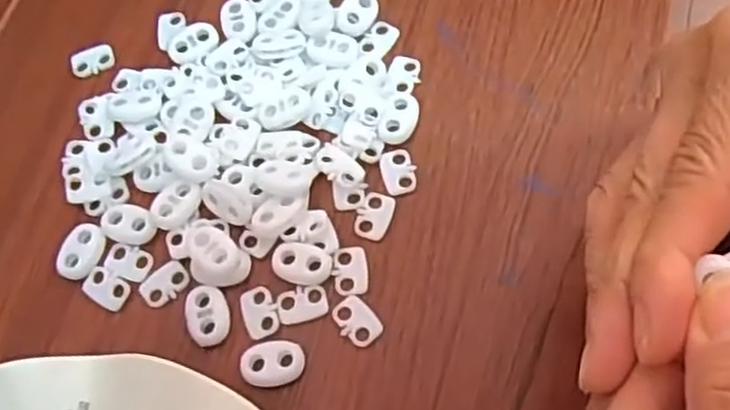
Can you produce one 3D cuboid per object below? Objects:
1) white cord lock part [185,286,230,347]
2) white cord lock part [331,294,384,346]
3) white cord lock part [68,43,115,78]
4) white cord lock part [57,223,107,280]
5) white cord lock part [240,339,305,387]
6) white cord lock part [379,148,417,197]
[{"bbox_3d":[-0.059,0.040,0.271,0.015,0.004,0.023,-20,67,-3],"label":"white cord lock part"},{"bbox_3d":[-0.003,0.042,0.265,0.012,0.004,0.019,-39,69,-10],"label":"white cord lock part"},{"bbox_3d":[-0.121,-0.064,0.323,0.019,0.004,0.012,-21,67,-3],"label":"white cord lock part"},{"bbox_3d":[-0.111,0.018,0.285,0.015,0.004,0.022,19,71,13],"label":"white cord lock part"},{"bbox_3d":[-0.033,0.056,0.261,0.022,0.005,0.016,-8,67,2],"label":"white cord lock part"},{"bbox_3d":[0.013,-0.014,0.287,0.013,0.004,0.018,-17,67,-1],"label":"white cord lock part"}]

